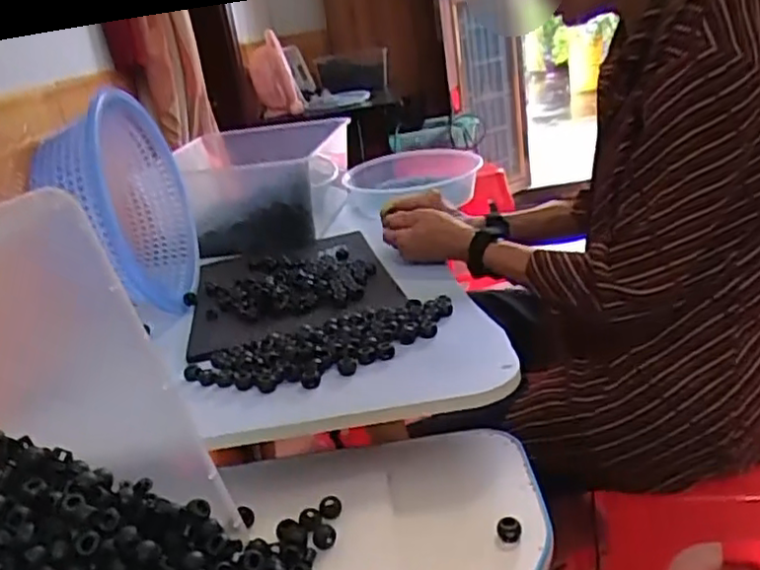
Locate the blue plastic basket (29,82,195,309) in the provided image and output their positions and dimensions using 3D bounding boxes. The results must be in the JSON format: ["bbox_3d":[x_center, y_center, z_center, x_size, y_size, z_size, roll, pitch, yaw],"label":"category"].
[{"bbox_3d":[-0.330,-0.100,0.854,0.122,0.249,0.268,-11,22,-4],"label":"blue plastic basket"}]

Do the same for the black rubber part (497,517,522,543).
[{"bbox_3d":[0.095,0.181,0.496,0.017,0.015,0.016,-5,23,11],"label":"black rubber part"}]

